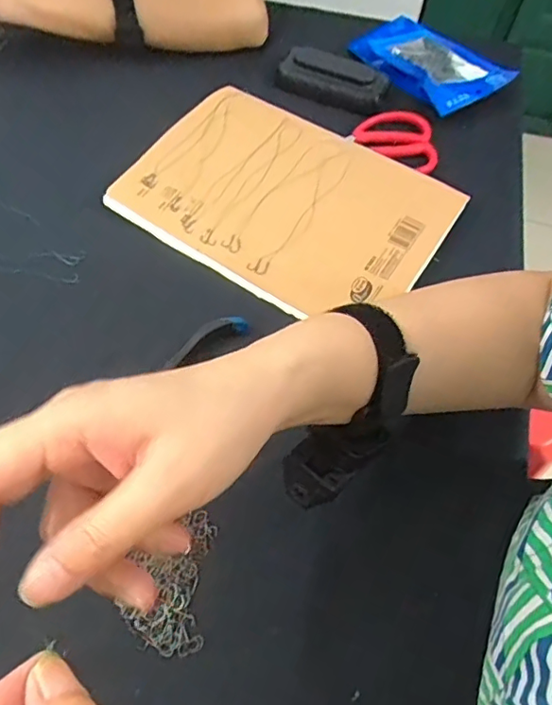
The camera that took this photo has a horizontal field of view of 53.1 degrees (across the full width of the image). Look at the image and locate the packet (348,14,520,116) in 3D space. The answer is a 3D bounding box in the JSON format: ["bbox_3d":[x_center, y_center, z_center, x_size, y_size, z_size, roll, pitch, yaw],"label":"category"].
[{"bbox_3d":[0.159,-0.309,0.577,0.101,0.020,0.164,-35,68,-20],"label":"packet"}]

